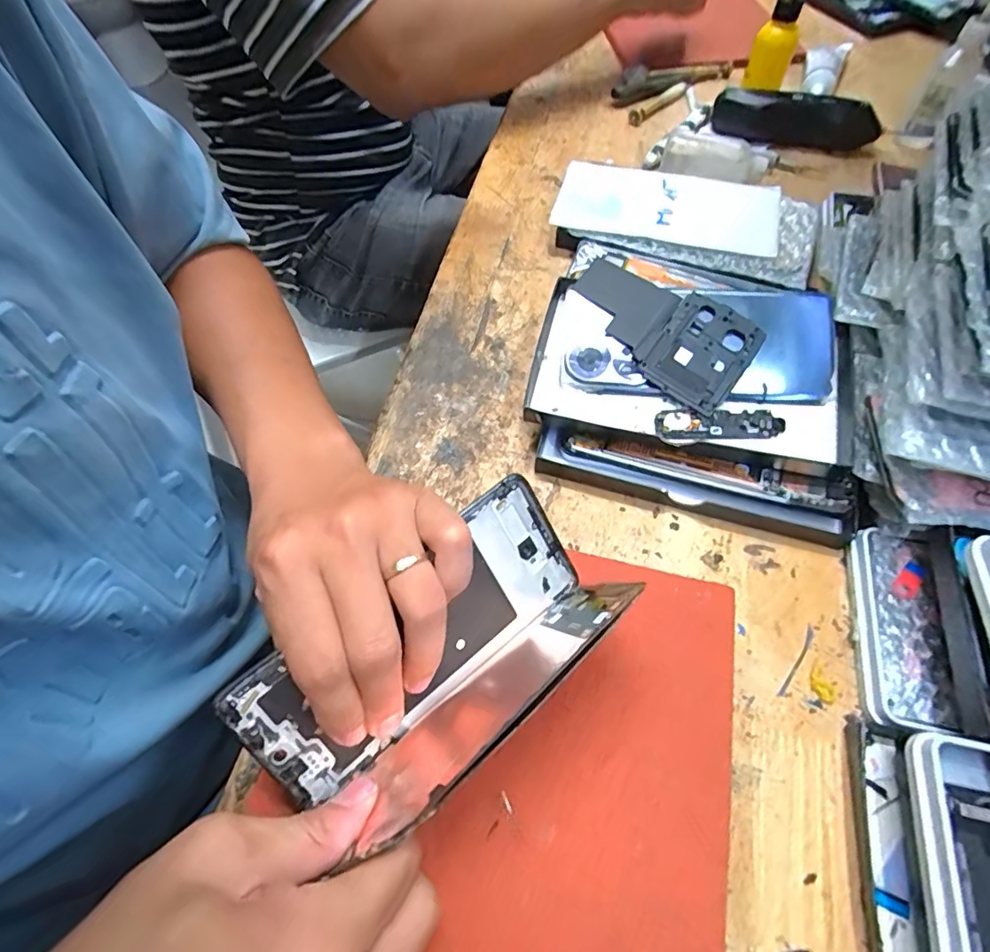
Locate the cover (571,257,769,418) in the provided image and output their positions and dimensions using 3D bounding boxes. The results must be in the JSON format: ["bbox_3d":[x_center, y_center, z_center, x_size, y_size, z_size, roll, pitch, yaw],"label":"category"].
[{"bbox_3d":[0.096,-0.087,0.318,0.110,0.009,0.061,31,84,12],"label":"cover"}]

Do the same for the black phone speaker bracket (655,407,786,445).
[{"bbox_3d":[0.127,-0.028,0.301,0.068,0.006,0.022,3,72,9],"label":"black phone speaker bracket"}]

